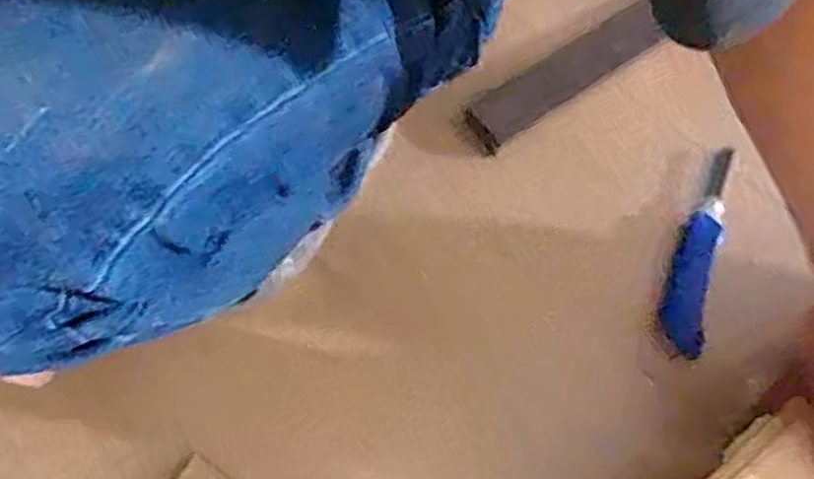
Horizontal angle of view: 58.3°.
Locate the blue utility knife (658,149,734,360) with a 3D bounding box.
[{"bbox_3d":[0.260,0.009,0.652,0.037,0.016,0.188,16,73,5],"label":"blue utility knife"}]

